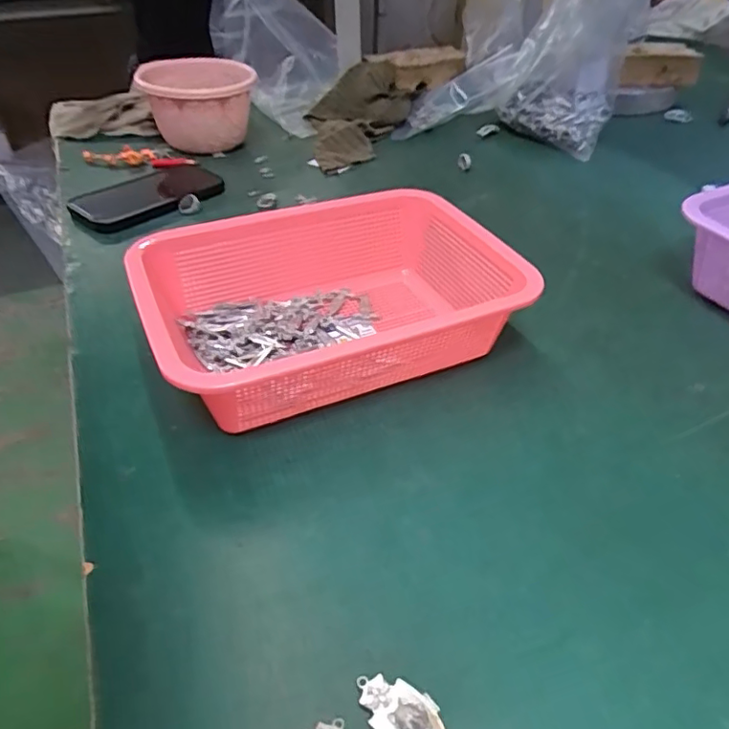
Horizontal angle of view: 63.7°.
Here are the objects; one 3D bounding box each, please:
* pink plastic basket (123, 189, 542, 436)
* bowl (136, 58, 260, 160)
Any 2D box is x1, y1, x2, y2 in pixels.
[{"bbox_3d":[-0.022,-0.044,0.452,0.265,0.084,0.200,-19,43,-20],"label":"pink plastic basket"},{"bbox_3d":[-0.207,-0.325,0.751,0.138,0.091,0.122,-12,41,-13],"label":"bowl"}]

